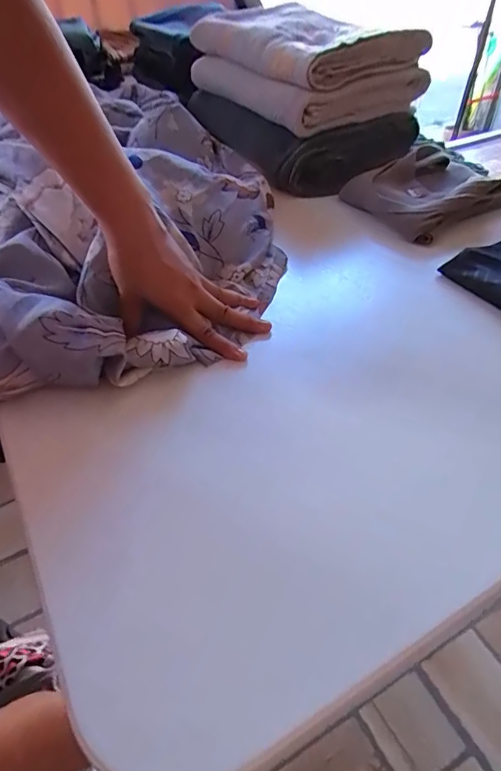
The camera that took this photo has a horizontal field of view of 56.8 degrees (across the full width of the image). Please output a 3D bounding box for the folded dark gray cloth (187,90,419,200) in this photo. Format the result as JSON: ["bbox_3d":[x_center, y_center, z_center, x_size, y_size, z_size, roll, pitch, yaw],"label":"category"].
[{"bbox_3d":[0.085,-0.427,0.764,0.234,0.067,0.344,-22,51,-19],"label":"folded dark gray cloth"}]

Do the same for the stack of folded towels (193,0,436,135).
[{"bbox_3d":[0.086,-0.514,0.735,0.236,0.092,0.327,-23,51,-21],"label":"stack of folded towels"}]

